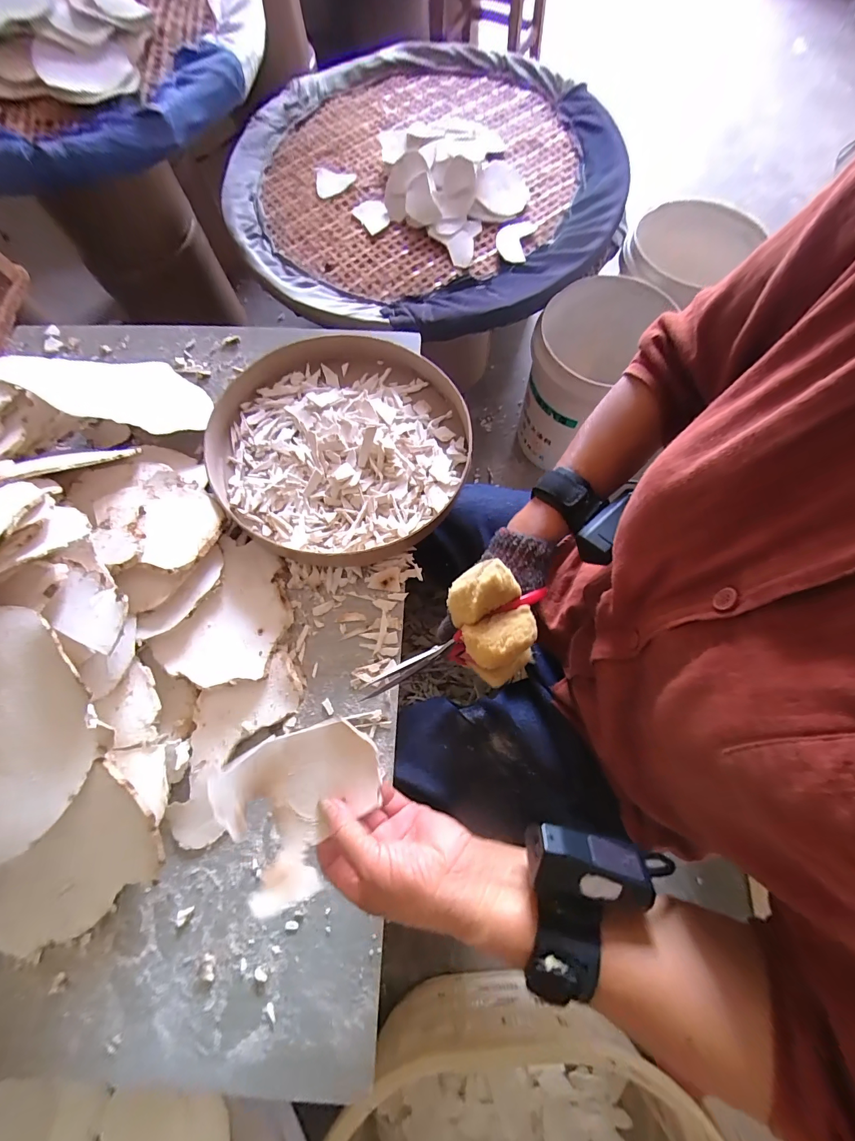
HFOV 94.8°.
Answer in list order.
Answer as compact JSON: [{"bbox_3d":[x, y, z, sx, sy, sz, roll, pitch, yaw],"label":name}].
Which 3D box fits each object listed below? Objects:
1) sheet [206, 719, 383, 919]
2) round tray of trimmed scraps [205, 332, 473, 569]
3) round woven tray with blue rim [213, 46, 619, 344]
[{"bbox_3d":[-0.091,0.168,0.292,0.117,0.015,0.103,-34,80,-9],"label":"sheet"},{"bbox_3d":[-0.105,-0.154,0.475,0.296,0.050,0.299,0,73,2],"label":"round tray of trimmed scraps"},{"bbox_3d":[-0.016,-0.822,0.828,0.780,0.112,0.677,29,76,10],"label":"round woven tray with blue rim"}]

